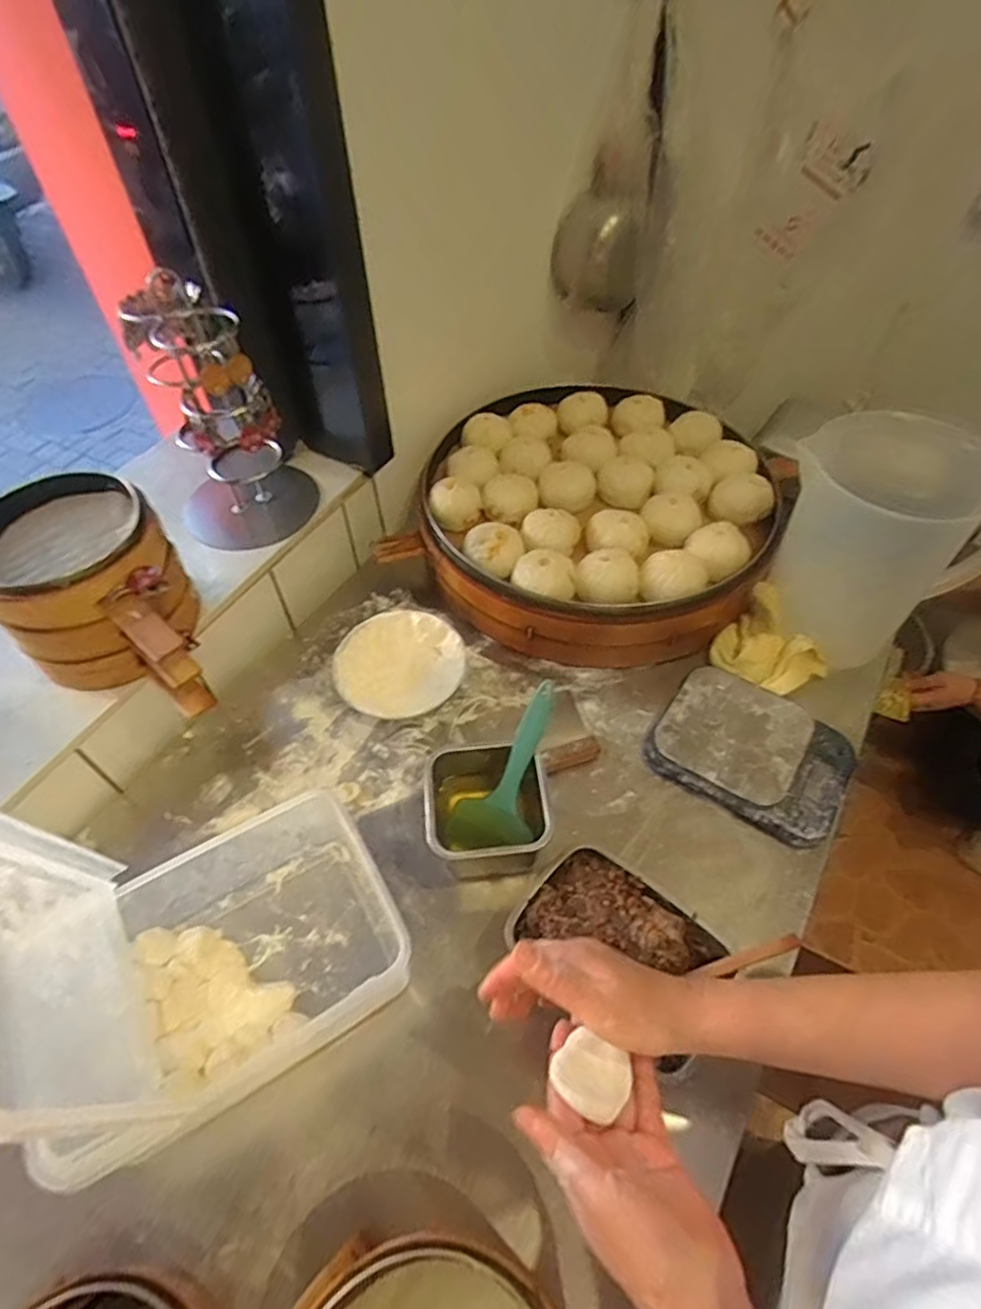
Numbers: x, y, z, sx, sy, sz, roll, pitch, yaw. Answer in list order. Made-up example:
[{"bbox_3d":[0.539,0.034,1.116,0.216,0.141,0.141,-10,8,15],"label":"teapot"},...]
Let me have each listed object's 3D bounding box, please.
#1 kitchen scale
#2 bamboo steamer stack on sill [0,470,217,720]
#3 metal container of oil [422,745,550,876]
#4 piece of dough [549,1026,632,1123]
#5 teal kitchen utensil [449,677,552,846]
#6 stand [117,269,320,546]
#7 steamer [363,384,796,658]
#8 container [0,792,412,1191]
[{"bbox_3d":[0.296,0.110,0.739,0.201,0.035,0.155,30,58,23],"label":"kitchen scale"},{"bbox_3d":[-0.398,-0.051,0.674,0.177,0.136,0.264,-33,58,-23],"label":"bamboo steamer stack on sill"},{"bbox_3d":[-0.004,0.163,0.668,0.119,0.093,0.120,-5,52,-2],"label":"metal container of oil"},{"bbox_3d":[0.065,0.267,0.416,0.045,0.013,0.041,27,57,21],"label":"piece of dough"},{"bbox_3d":[0.027,0.120,0.655,0.077,0.029,0.193,32,103,24],"label":"teal kitchen utensil"},{"bbox_3d":[-0.328,-0.273,0.815,0.162,0.296,0.138,5,52,6],"label":"stand"},{"bbox_3d":[0.144,-0.205,0.934,0.468,0.117,0.468,-1,52,1],"label":"steamer"},{"bbox_3d":[-0.223,0.214,0.498,0.270,0.312,0.201,-26,56,-18],"label":"container"}]

